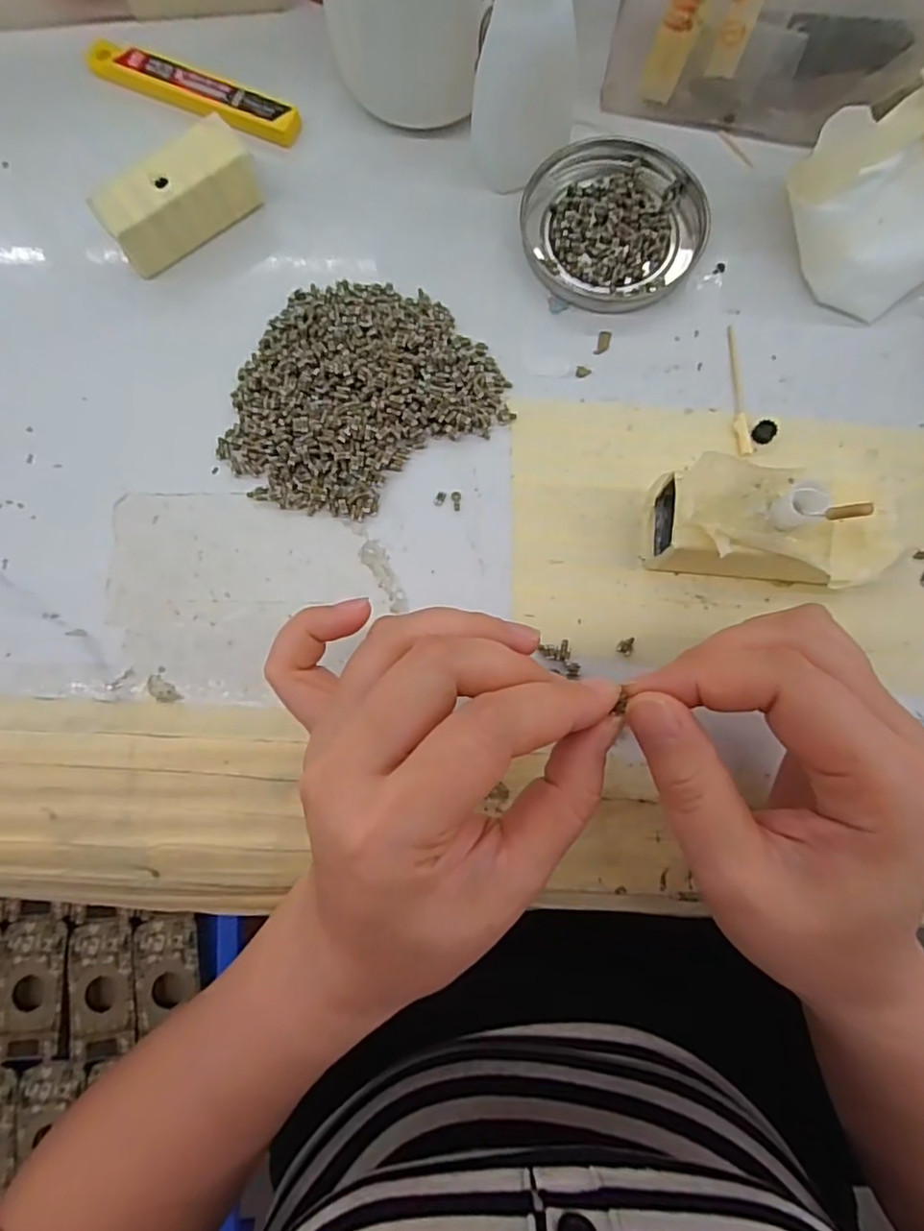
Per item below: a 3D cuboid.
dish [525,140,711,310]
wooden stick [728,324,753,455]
[{"bbox_3d":[0.068,-0.175,0.270,0.077,0.008,0.080,0,81,1],"label":"dish"},{"bbox_3d":[0.117,-0.096,0.259,0.006,0.004,0.059,-2,81,0],"label":"wooden stick"}]

